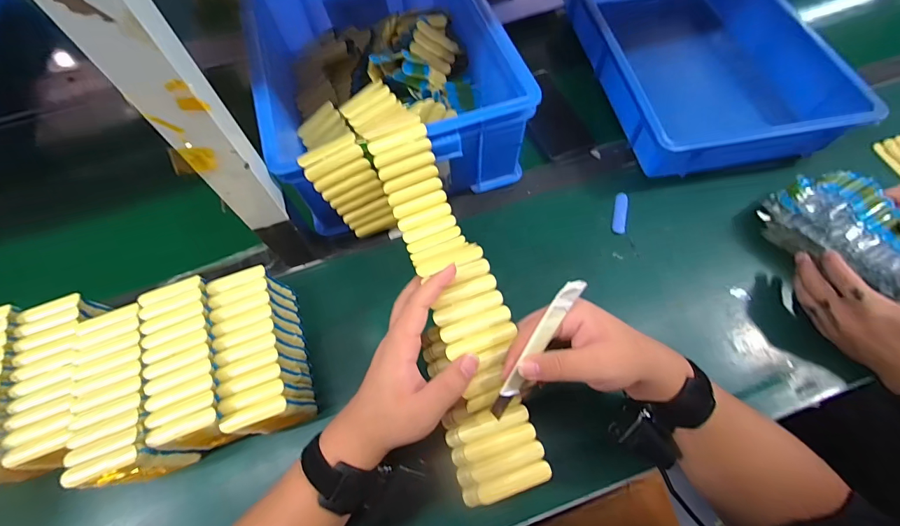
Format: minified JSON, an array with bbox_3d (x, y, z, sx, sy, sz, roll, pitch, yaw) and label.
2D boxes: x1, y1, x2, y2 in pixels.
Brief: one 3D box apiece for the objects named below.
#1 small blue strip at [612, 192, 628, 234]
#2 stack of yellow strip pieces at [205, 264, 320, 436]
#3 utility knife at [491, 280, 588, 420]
[{"bbox_3d":[0.227,-0.068,0.522,0.017,0.004,0.062,12,66,8],"label":"small blue strip"},{"bbox_3d":[-0.196,0.092,0.413,0.067,0.073,0.157,-20,65,-6],"label":"stack of yellow strip pieces"},{"bbox_3d":[0.067,0.069,0.309,0.015,0.012,0.128,31,101,14],"label":"utility knife"}]

